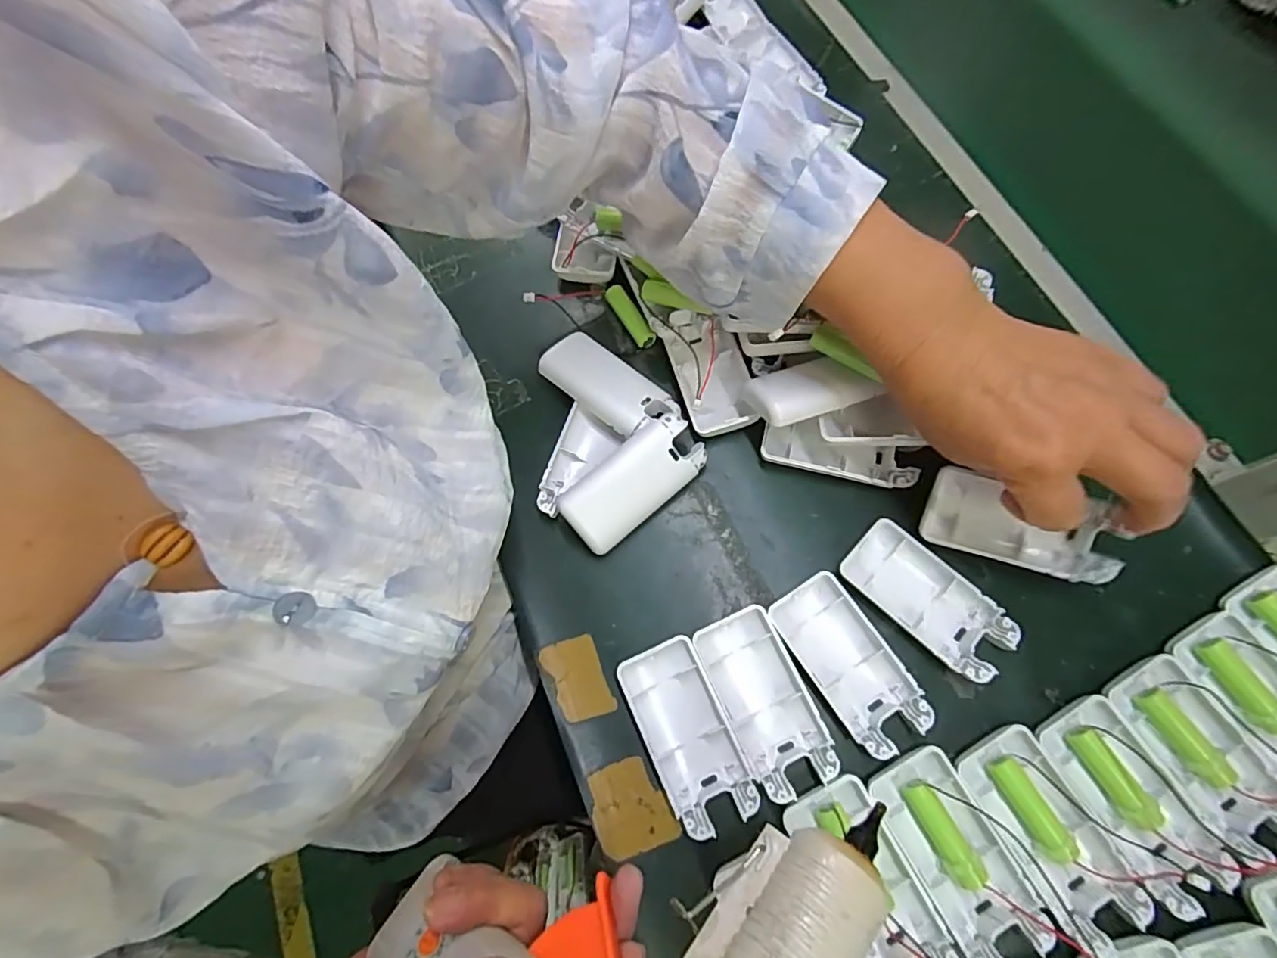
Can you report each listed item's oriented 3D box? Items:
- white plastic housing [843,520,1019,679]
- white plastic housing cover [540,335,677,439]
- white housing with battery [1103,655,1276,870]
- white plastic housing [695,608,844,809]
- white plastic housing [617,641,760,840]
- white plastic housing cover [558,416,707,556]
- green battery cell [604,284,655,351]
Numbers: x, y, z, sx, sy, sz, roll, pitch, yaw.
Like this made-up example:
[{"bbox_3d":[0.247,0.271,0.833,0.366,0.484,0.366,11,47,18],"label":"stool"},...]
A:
[{"bbox_3d":[0.164,0.068,0.324,0.093,0.011,0.046,43,79,15],"label":"white plastic housing"},{"bbox_3d":[-0.020,-0.060,0.375,0.089,0.022,0.043,37,78,14],"label":"white plastic housing cover"},{"bbox_3d":[0.289,0.138,0.290,0.051,0.013,0.093,-32,73,-7],"label":"white housing with battery"},{"bbox_3d":[0.067,0.121,0.312,0.046,0.011,0.093,-23,72,-4],"label":"white plastic housing"},{"bbox_3d":[0.026,0.138,0.310,0.044,0.015,0.093,-24,72,-5],"label":"white plastic housing"},{"bbox_3d":[-0.002,0.001,0.349,0.093,0.013,0.044,-39,98,-5],"label":"white plastic housing cover"},{"bbox_3d":[-0.006,-0.115,0.406,0.014,0.013,0.052,-30,72,-7],"label":"green battery cell"}]

